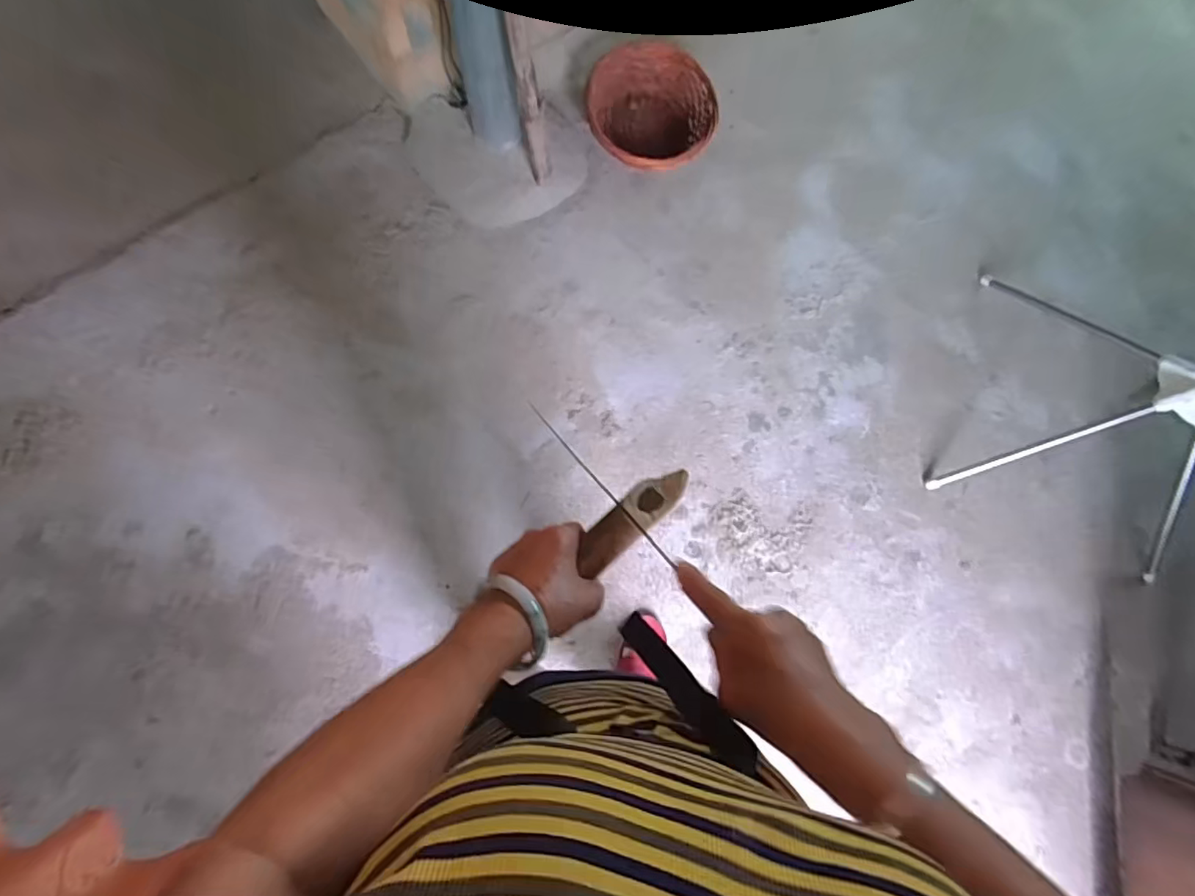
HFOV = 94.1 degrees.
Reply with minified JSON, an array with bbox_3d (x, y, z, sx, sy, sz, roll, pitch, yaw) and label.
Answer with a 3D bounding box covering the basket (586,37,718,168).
[{"bbox_3d":[0.131,-0.813,1.352,0.298,0.122,0.255,3,80,-4],"label":"basket"}]

